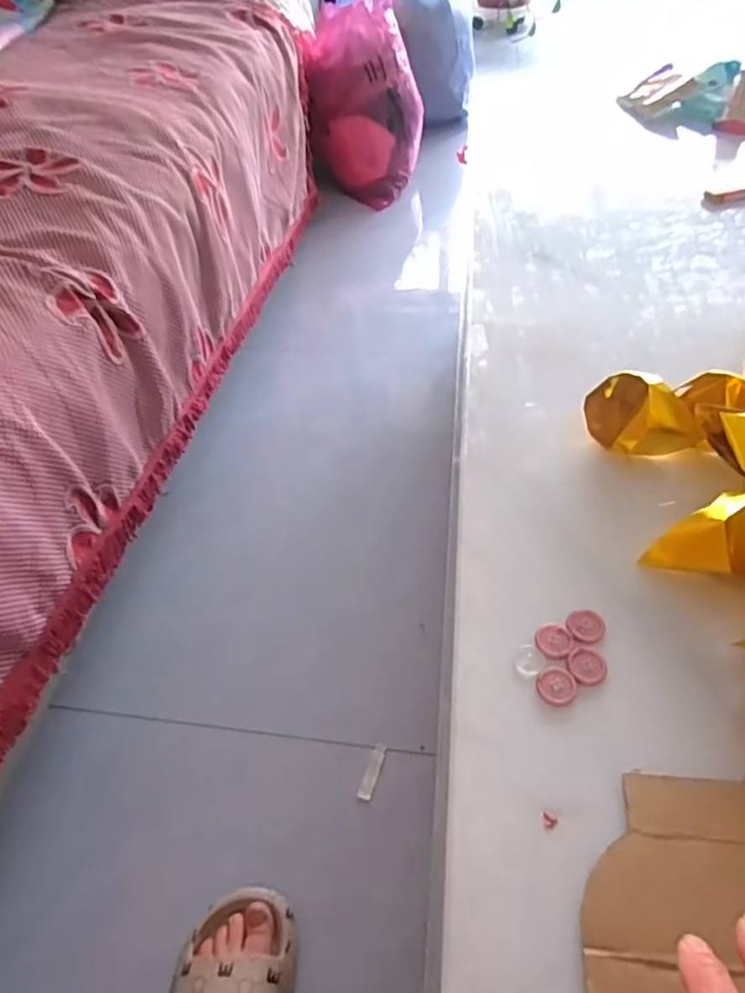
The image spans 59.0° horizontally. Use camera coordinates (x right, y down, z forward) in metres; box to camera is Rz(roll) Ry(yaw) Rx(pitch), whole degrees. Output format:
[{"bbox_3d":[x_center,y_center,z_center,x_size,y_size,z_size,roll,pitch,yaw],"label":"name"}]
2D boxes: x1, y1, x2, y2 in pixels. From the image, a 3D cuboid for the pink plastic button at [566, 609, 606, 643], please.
[{"bbox_3d":[0.148,0.090,0.453,0.028,0.006,0.024,-8,51,-6],"label":"pink plastic button"}]

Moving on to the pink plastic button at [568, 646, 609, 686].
[{"bbox_3d":[0.142,0.112,0.433,0.025,0.007,0.027,0,51,1],"label":"pink plastic button"}]

